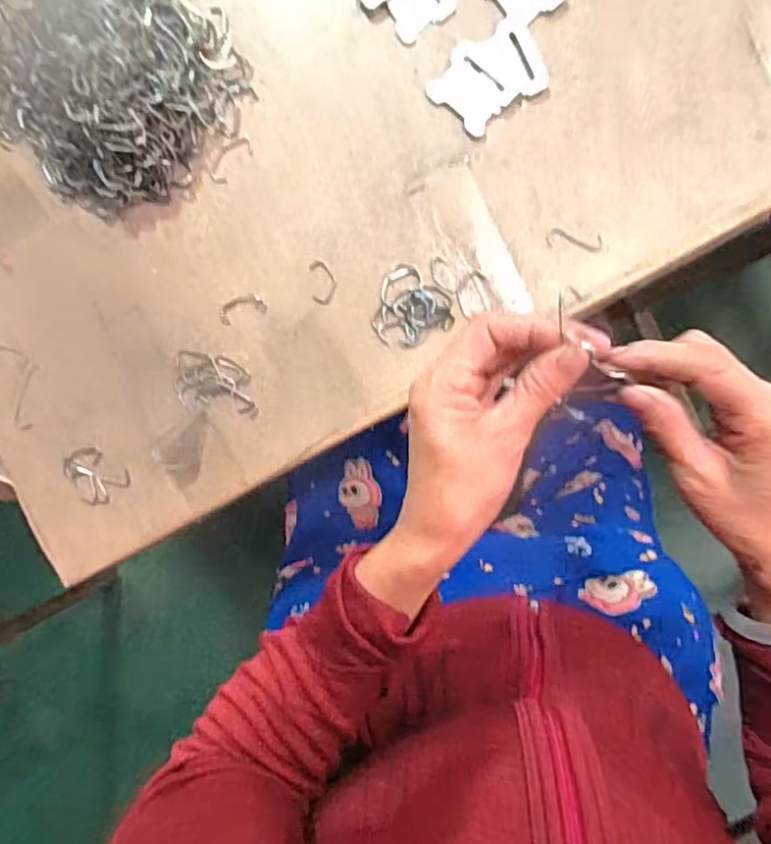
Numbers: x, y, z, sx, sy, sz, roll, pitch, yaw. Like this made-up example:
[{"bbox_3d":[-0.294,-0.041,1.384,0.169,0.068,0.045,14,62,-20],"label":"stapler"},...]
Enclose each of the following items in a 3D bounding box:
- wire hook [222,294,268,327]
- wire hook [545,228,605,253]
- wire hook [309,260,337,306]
[{"bbox_3d":[-0.107,-0.085,0.453,0.036,0.004,0.018,-19,89,6],"label":"wire hook"},{"bbox_3d":[0.134,-0.128,0.430,0.038,0.004,0.012,12,93,6],"label":"wire hook"},{"bbox_3d":[-0.045,-0.102,0.446,0.018,0.004,0.032,-6,91,6],"label":"wire hook"}]

